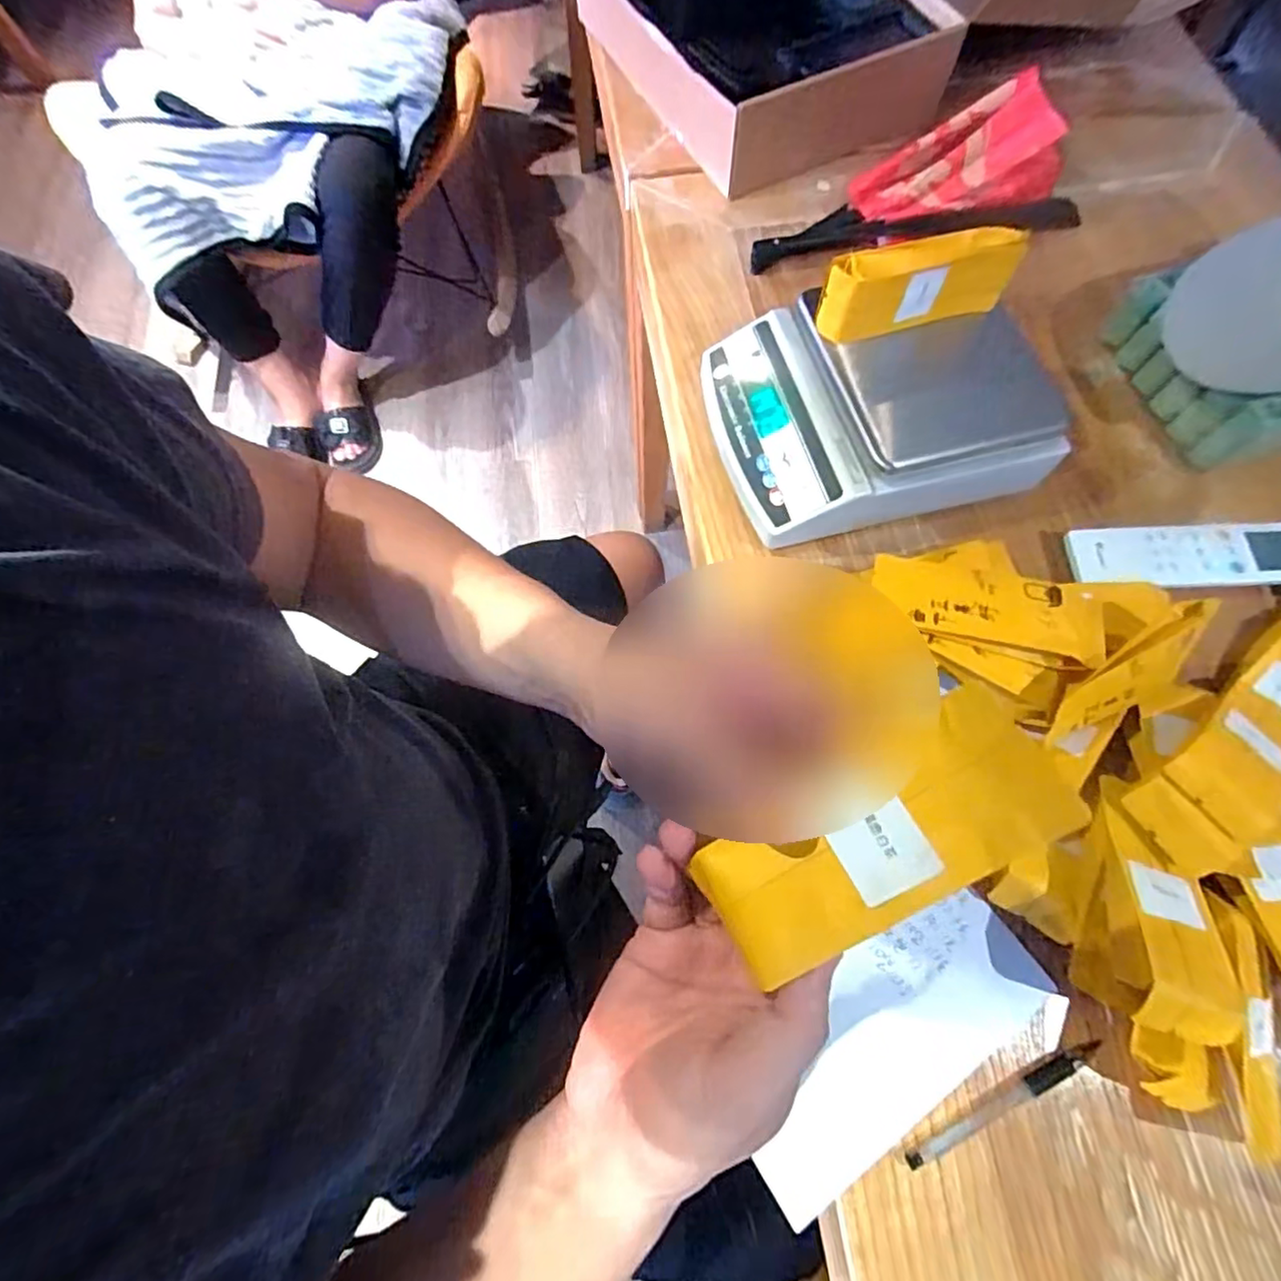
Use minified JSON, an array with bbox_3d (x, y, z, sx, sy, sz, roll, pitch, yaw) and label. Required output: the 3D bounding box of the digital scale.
[{"bbox_3d":[0.181,-0.194,0.498,0.230,0.070,0.193,-13,71,-3],"label":"digital scale"}]

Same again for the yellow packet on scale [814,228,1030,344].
[{"bbox_3d":[0.203,-0.262,0.459,0.142,0.055,0.026,-11,70,-3],"label":"yellow packet on scale"}]

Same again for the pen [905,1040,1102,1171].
[{"bbox_3d":[0.217,0.276,0.370,0.133,0.015,0.013,-26,72,-8],"label":"pen"}]

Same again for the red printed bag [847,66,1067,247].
[{"bbox_3d":[0.306,-0.458,0.590,0.195,0.062,0.082,-20,71,-6],"label":"red printed bag"}]

